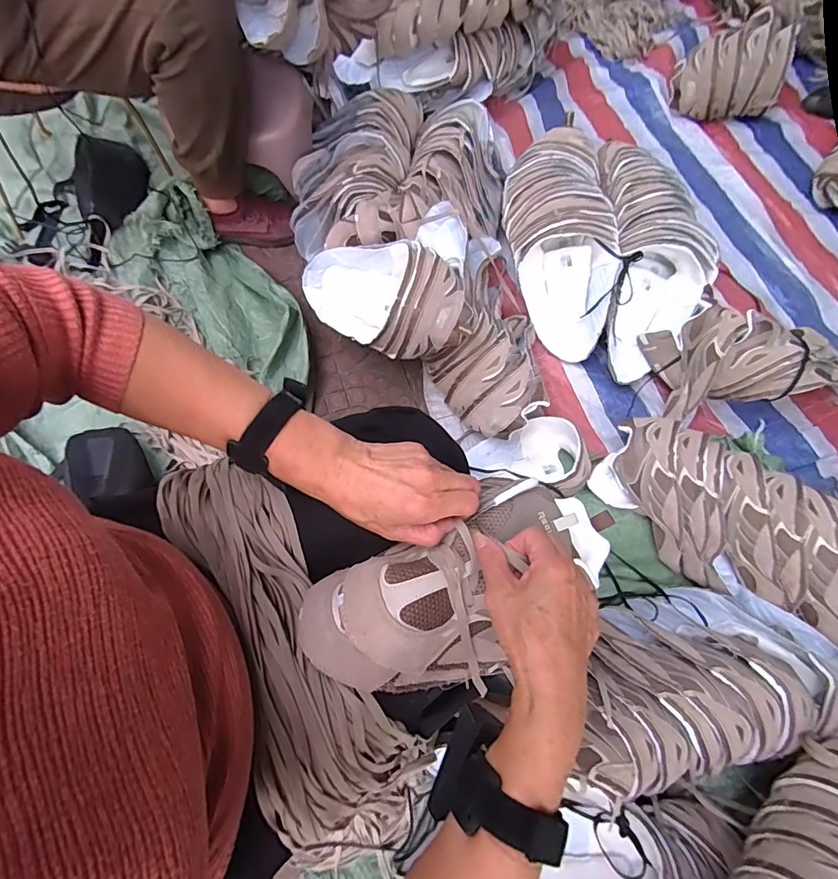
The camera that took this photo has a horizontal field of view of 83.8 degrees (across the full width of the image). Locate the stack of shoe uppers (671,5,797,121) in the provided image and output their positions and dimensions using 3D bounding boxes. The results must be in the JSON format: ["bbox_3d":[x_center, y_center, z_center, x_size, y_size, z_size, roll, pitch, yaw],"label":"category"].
[{"bbox_3d":[0.704,-0.825,1.063,0.224,0.166,0.095,6,68,1],"label":"stack of shoe uppers"}]

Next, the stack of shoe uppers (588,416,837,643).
[{"bbox_3d":[0.523,0.148,0.705,0.499,0.131,0.199,32,71,11],"label":"stack of shoe uppers"}]

